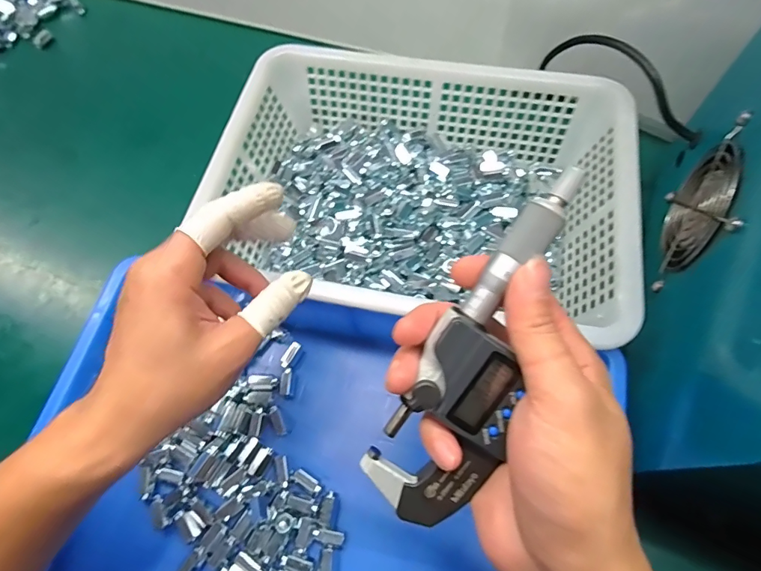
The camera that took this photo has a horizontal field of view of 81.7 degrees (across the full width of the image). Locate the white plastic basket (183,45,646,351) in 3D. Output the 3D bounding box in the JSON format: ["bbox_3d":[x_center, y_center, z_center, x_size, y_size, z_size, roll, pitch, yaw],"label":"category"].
[{"bbox_3d":[0.033,-0.084,0.368,0.317,0.073,0.209,12,67,8],"label":"white plastic basket"}]

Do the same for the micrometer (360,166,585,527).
[{"bbox_3d":[0.040,0.029,0.185,0.047,0.018,0.161,22,98,12],"label":"micrometer"}]

